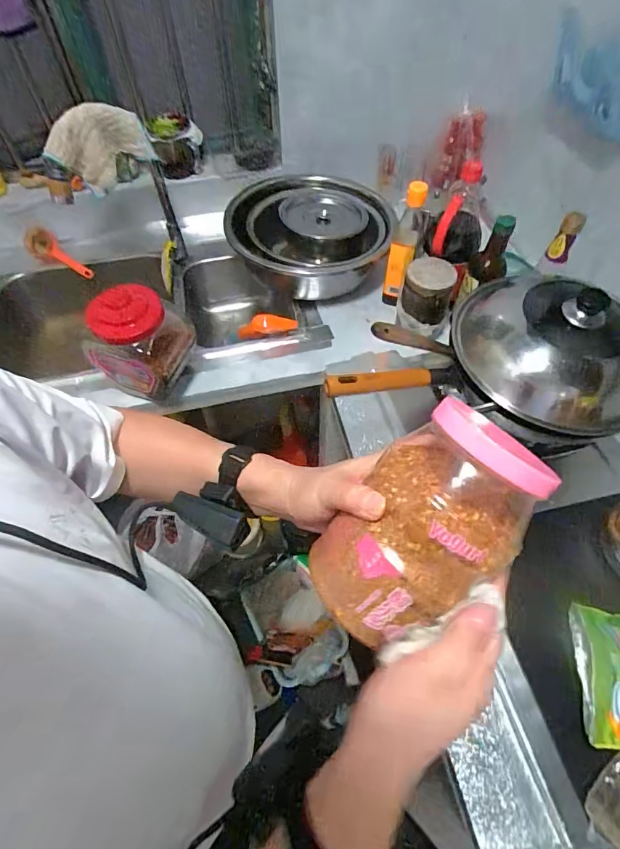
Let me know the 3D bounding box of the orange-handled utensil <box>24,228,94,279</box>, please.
[{"bbox_3d":[-0.623,-0.422,1.028,0.197,0.023,0.067,33,62,-1],"label":"orange-handled utensil"}]

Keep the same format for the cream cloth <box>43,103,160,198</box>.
[{"bbox_3d":[-0.387,-0.511,0.776,0.176,0.150,0.057,-27,61,-15],"label":"cream cloth"}]

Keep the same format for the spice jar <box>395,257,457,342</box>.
[{"bbox_3d":[0.239,-0.259,0.834,0.097,0.122,0.087,26,61,16],"label":"spice jar"}]

